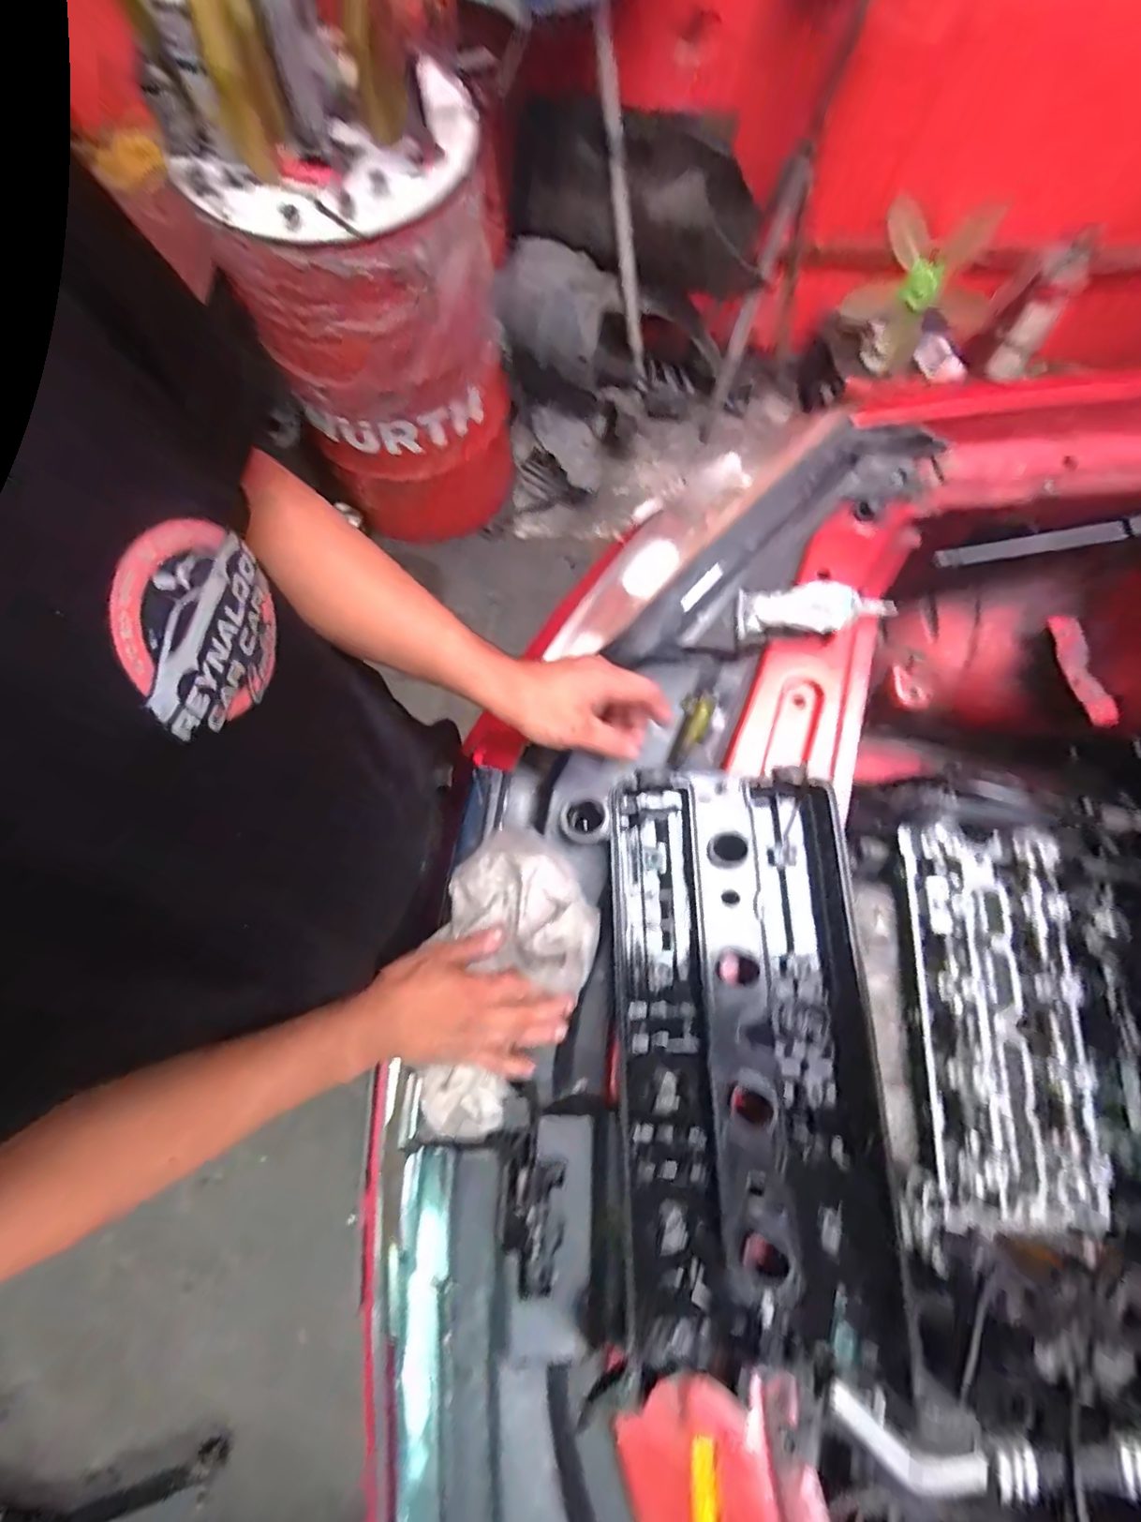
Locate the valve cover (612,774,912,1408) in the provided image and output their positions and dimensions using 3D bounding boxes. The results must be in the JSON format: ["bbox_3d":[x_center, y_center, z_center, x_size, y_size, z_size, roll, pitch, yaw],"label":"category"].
[{"bbox_3d":[0.137,0.232,0.449,0.191,0.058,0.431,-2,75,-1],"label":"valve cover"}]

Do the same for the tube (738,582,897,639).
[{"bbox_3d":[0.240,-0.147,0.551,0.145,0.032,0.044,-1,75,-1],"label":"tube"}]

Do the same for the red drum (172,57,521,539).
[{"bbox_3d":[-0.411,-1.014,1.494,0.453,0.904,0.476,3,75,0],"label":"red drum"}]

